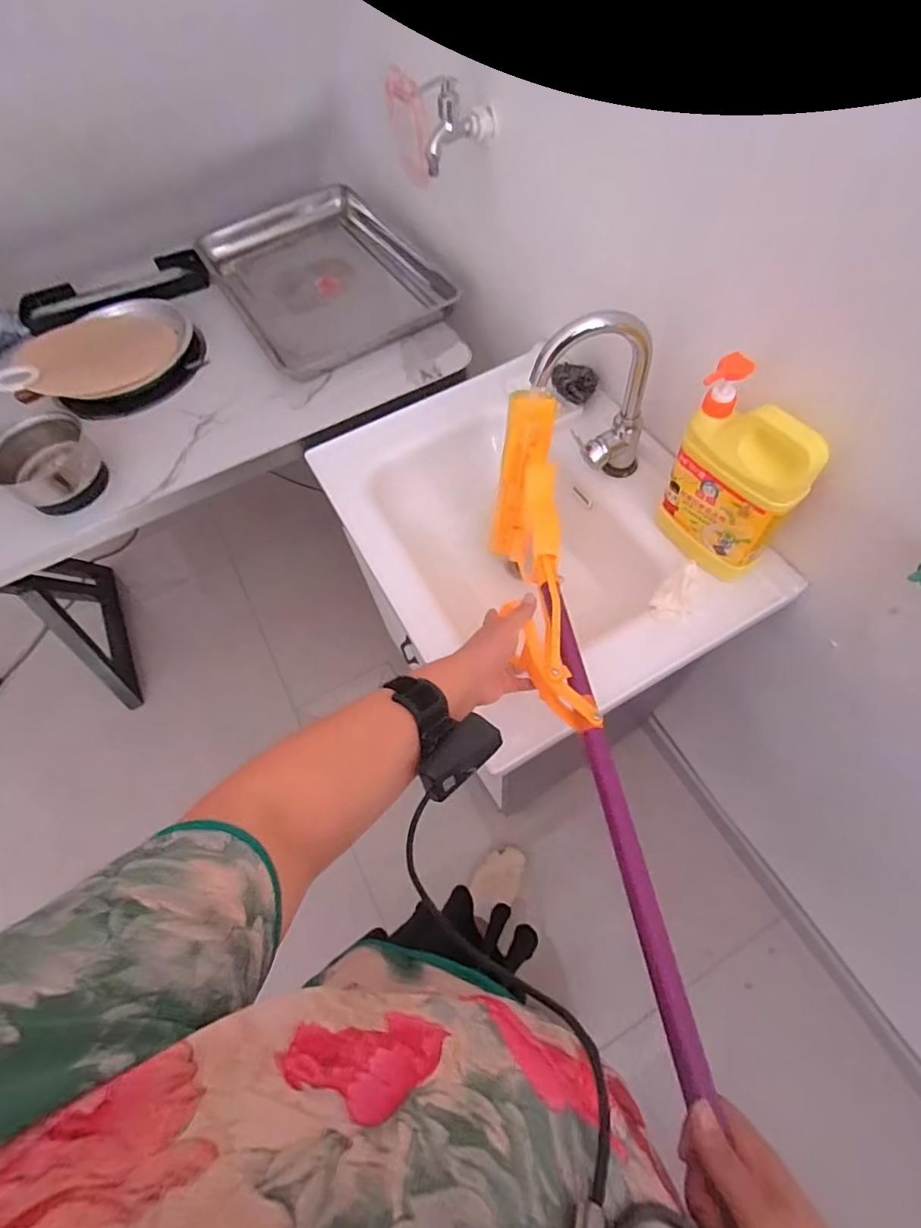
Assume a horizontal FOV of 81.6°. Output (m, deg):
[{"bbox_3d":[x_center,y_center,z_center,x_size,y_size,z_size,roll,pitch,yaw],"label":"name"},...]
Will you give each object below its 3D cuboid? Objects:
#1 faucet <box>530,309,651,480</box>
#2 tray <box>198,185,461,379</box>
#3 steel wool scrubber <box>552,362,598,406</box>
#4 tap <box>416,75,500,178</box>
[{"bbox_3d":[0.174,-0.276,0.718,0.171,0.232,0.057,-12,61,-4],"label":"faucet"},{"bbox_3d":[-0.306,-0.751,1.152,0.396,0.044,0.624,-30,63,-13],"label":"tray"},{"bbox_3d":[0.183,-0.371,0.858,0.074,0.041,0.051,8,61,7],"label":"steel wool scrubber"},{"bbox_3d":[-0.005,-0.715,0.776,0.113,0.089,0.048,-25,62,-11],"label":"tap"}]

